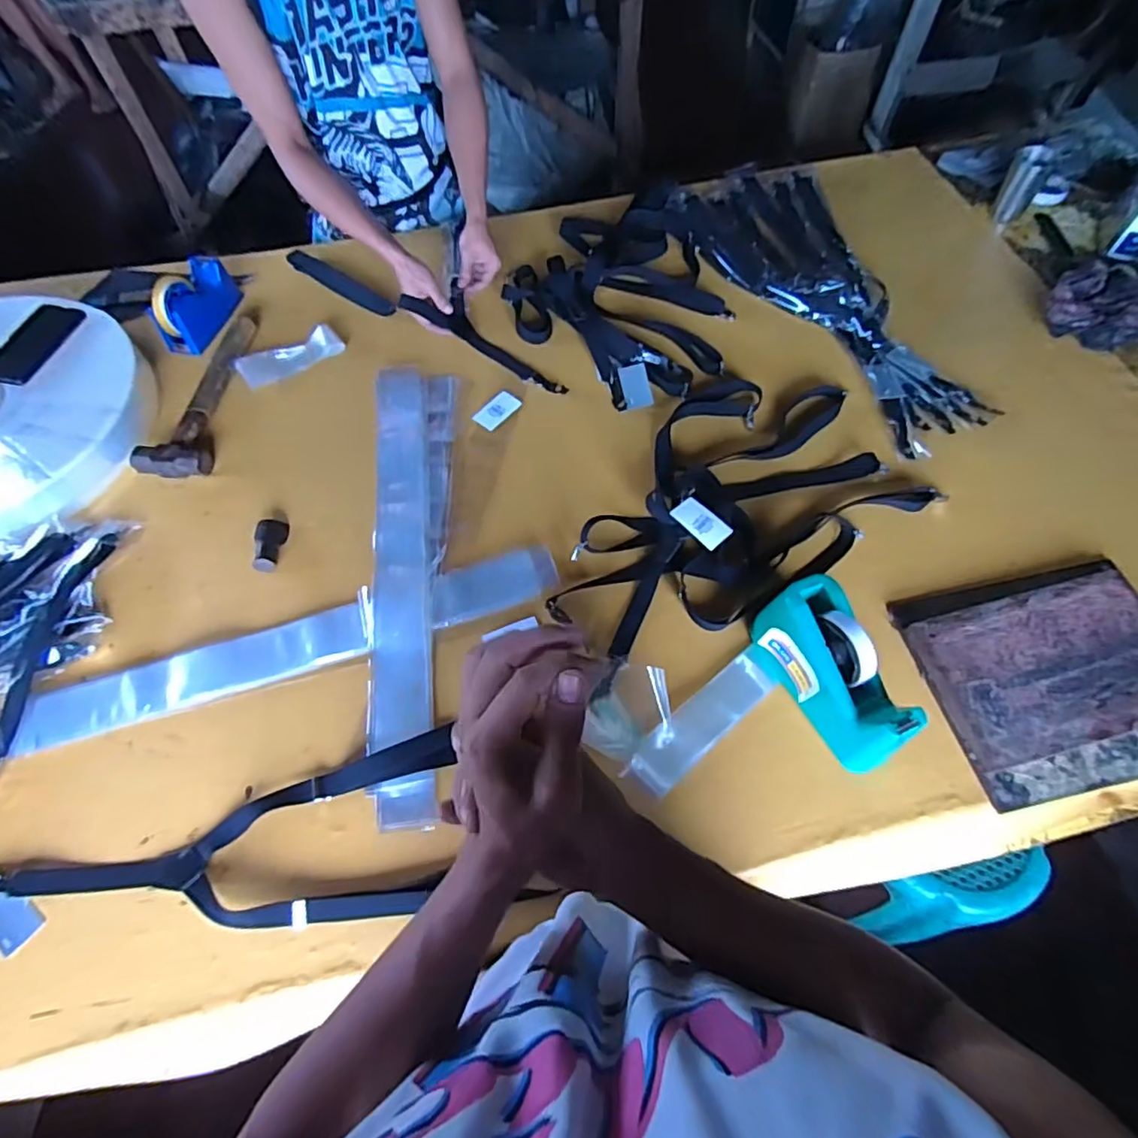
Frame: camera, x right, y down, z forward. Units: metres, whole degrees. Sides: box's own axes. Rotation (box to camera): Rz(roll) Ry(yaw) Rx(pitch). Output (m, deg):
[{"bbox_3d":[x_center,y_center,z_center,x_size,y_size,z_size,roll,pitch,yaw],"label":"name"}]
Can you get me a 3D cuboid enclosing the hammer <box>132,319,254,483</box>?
[{"bbox_3d":[-0.580,-0.278,0.933,0.096,0.036,0.317,-1,63,1],"label":"hammer"}]

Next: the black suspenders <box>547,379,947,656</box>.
[{"bbox_3d":[0.195,-0.111,0.811,0.521,0.064,0.327,-28,66,-12],"label":"black suspenders"}]

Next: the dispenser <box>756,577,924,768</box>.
[{"bbox_3d":[0.290,0.119,0.663,0.086,0.109,0.201,-17,64,-7],"label":"dispenser"}]

